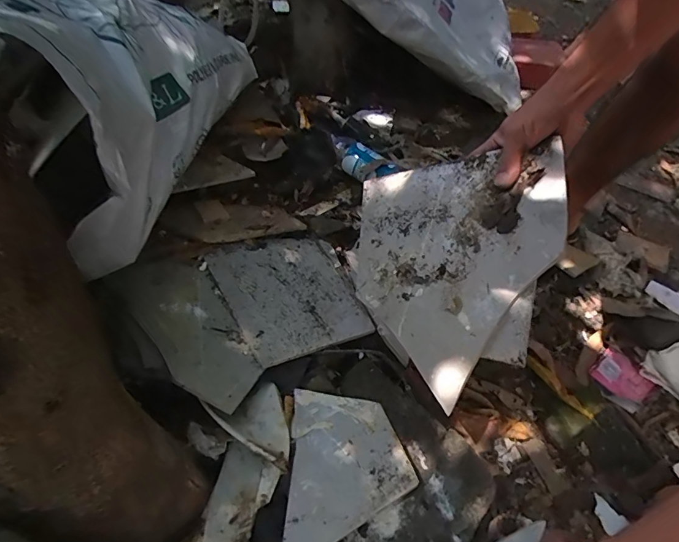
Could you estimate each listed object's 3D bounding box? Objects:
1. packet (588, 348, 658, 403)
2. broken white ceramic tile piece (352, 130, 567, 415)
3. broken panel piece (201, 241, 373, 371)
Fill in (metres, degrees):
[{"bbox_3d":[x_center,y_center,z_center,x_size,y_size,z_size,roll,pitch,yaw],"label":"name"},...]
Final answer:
[{"bbox_3d":[0.473,0.177,0.728,0.070,0.006,0.087,-35,64,-24],"label":"packet"},{"bbox_3d":[0.132,0.000,0.544,0.263,0.009,0.288,-4,74,36],"label":"broken white ceramic tile piece"},{"bbox_3d":[-0.076,0.031,0.731,0.224,0.007,0.245,-13,48,-32],"label":"broken panel piece"}]

